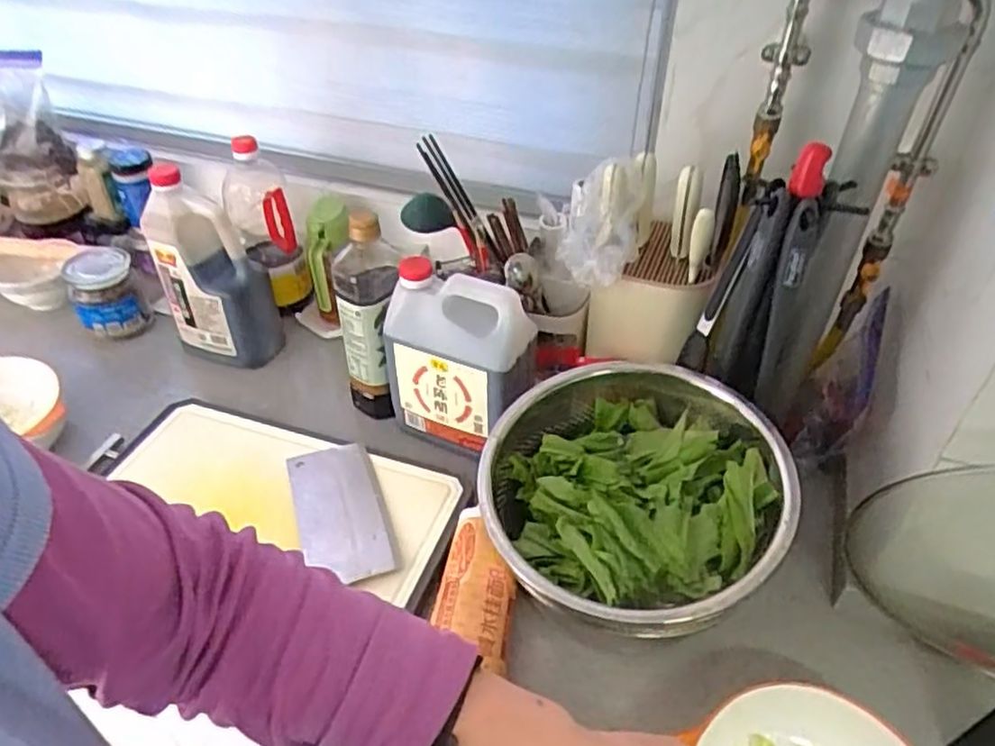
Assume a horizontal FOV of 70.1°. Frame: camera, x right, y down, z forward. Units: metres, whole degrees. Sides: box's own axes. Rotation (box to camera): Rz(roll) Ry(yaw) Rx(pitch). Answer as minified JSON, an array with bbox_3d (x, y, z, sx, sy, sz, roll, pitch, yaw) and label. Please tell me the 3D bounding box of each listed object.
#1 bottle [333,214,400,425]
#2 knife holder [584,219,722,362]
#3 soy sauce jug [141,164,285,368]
[{"bbox_3d":[-0.156,-0.060,0.866,0.069,0.280,0.064,0,42,0],"label":"bottle"},{"bbox_3d":[0.175,-0.083,0.836,0.140,0.173,0.079,16,44,17],"label":"knife holder"},{"bbox_3d":[-0.382,-0.135,0.958,0.137,0.253,0.105,19,45,20],"label":"soy sauce jug"}]

